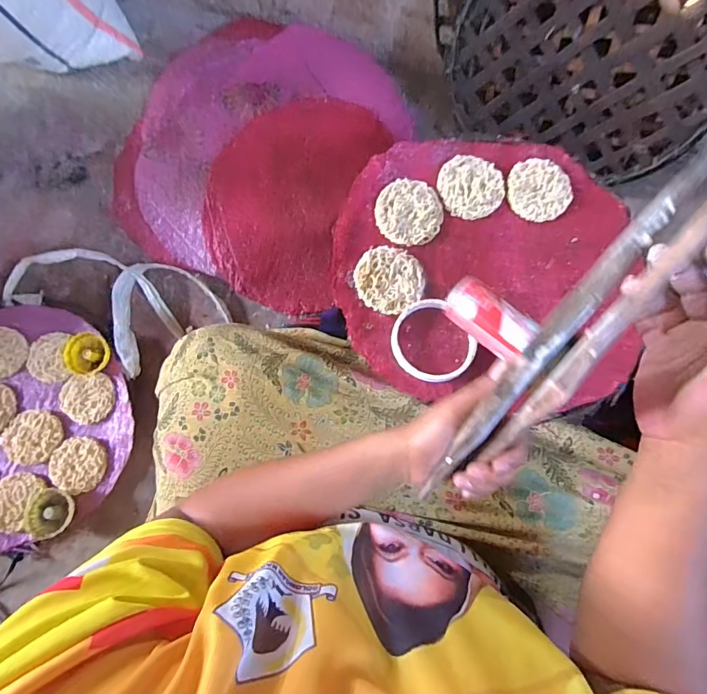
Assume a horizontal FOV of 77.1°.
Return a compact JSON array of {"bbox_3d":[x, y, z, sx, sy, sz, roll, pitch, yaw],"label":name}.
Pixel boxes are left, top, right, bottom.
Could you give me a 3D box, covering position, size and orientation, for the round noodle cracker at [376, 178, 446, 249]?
[{"bbox_3d":[0.064,-0.153,0.505,0.075,0.011,0.076,0,76,-1],"label":"round noodle cracker"}]

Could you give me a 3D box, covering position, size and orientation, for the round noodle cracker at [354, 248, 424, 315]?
[{"bbox_3d":[0.038,-0.075,0.482,0.074,0.007,0.072,0,76,-1],"label":"round noodle cracker"}]

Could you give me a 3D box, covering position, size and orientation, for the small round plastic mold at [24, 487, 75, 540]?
[{"bbox_3d":[-0.411,0.226,0.599,0.058,0.013,0.064,11,76,1],"label":"small round plastic mold"}]

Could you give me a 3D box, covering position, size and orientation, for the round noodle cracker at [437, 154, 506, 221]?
[{"bbox_3d":[0.136,-0.186,0.514,0.071,0.011,0.075,0,76,-1],"label":"round noodle cracker"}]

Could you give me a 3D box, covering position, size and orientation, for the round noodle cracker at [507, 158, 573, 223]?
[{"bbox_3d":[0.214,-0.182,0.514,0.070,0.010,0.074,0,76,-1],"label":"round noodle cracker"}]

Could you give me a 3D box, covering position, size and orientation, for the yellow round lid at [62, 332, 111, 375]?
[{"bbox_3d":[-0.389,0.010,0.649,0.066,0.017,0.061,0,76,-1],"label":"yellow round lid"}]

